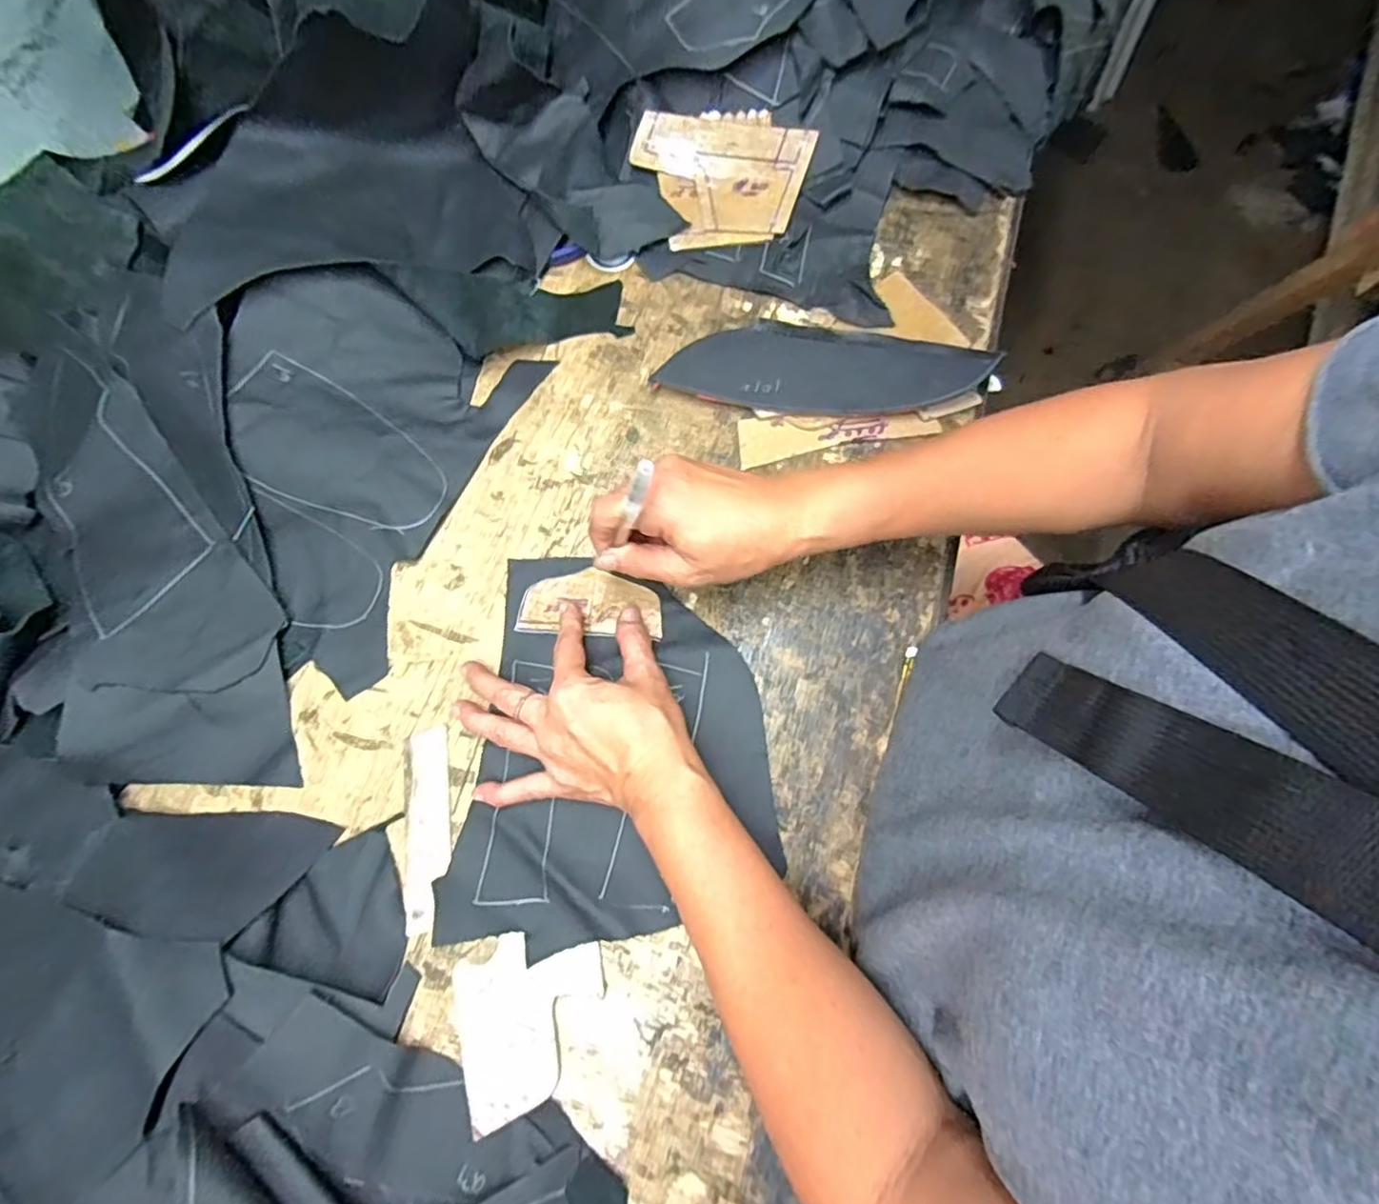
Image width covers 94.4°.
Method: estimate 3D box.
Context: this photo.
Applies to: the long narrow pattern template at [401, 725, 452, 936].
[{"bbox_3d":[-0.157,0.134,0.380,0.029,0.005,0.112,-8,75,-1],"label":"long narrow pattern template"}]

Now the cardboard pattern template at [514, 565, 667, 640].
[{"bbox_3d":[-0.063,0.000,0.409,0.089,0.004,0.041,0,75,1],"label":"cardboard pattern template"}]

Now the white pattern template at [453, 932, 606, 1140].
[{"bbox_3d":[-0.086,0.228,0.349,0.082,0.007,0.085,-15,76,-3],"label":"white pattern template"}]

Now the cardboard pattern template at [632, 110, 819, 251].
[{"bbox_3d":[0.022,-0.307,0.470,0.124,0.007,0.089,8,97,-3],"label":"cardboard pattern template"}]

